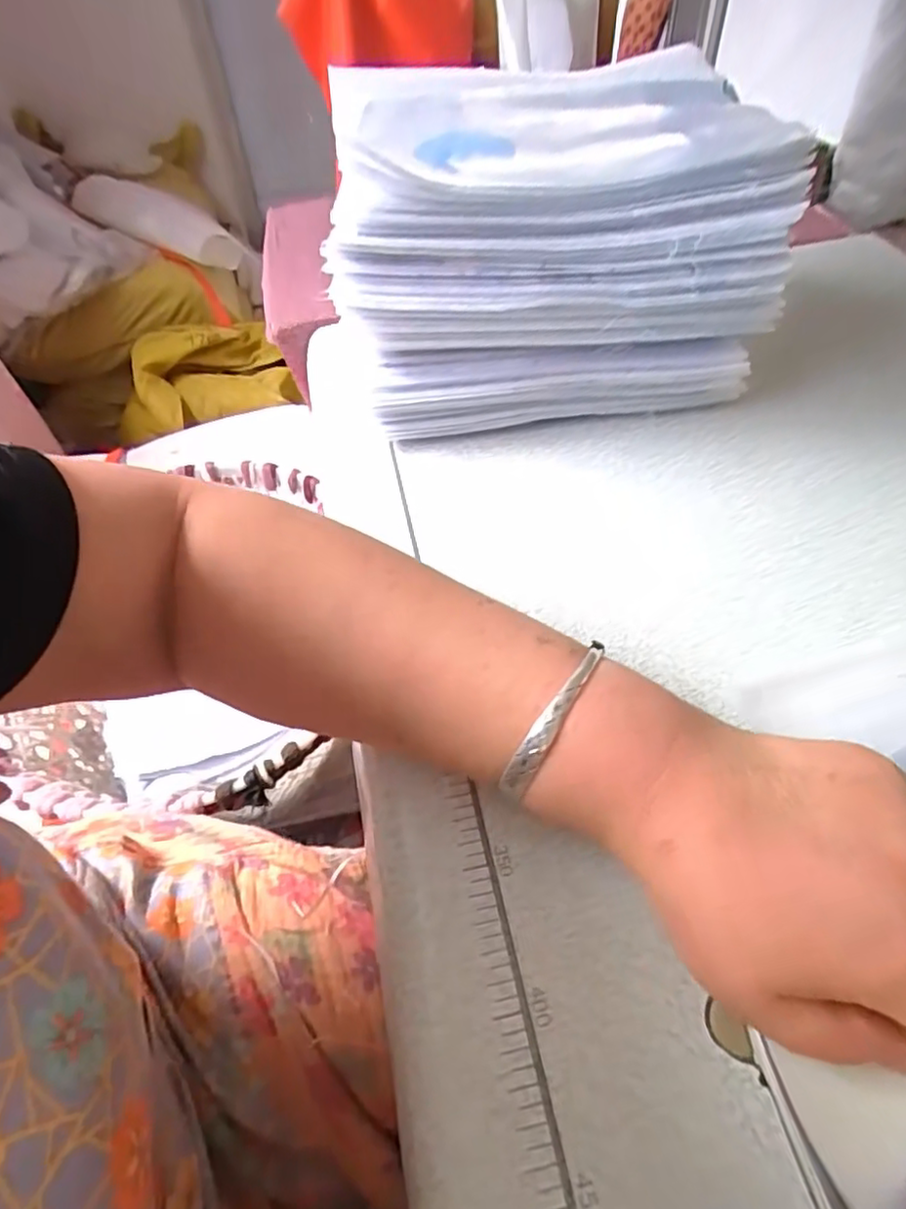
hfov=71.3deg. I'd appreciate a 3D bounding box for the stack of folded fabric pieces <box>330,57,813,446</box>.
[{"bbox_3d":[0.054,-0.218,0.400,0.234,0.156,0.189,-3,51,2],"label":"stack of folded fabric pieces"}]

